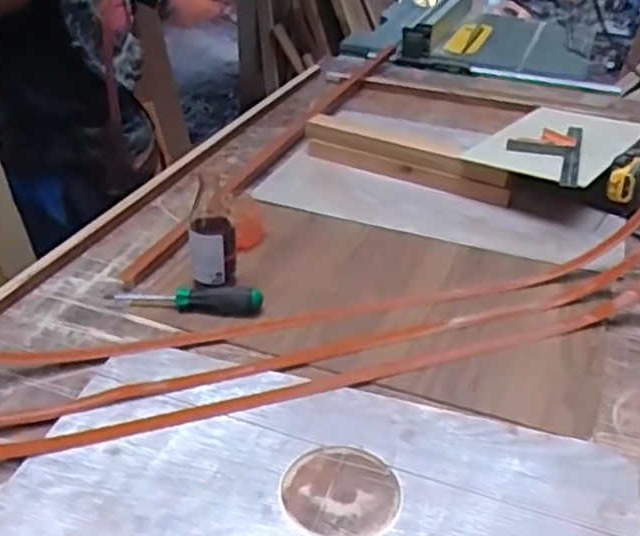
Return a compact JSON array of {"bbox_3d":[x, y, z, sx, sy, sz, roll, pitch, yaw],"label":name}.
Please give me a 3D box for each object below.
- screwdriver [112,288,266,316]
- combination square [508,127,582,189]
[{"bbox_3d":[-0.177,0.040,0.950,0.199,0.027,0.040,6,32,7],"label":"screwdriver"},{"bbox_3d":[0.380,-0.203,1.224,0.119,0.020,0.260,12,34,15],"label":"combination square"}]

